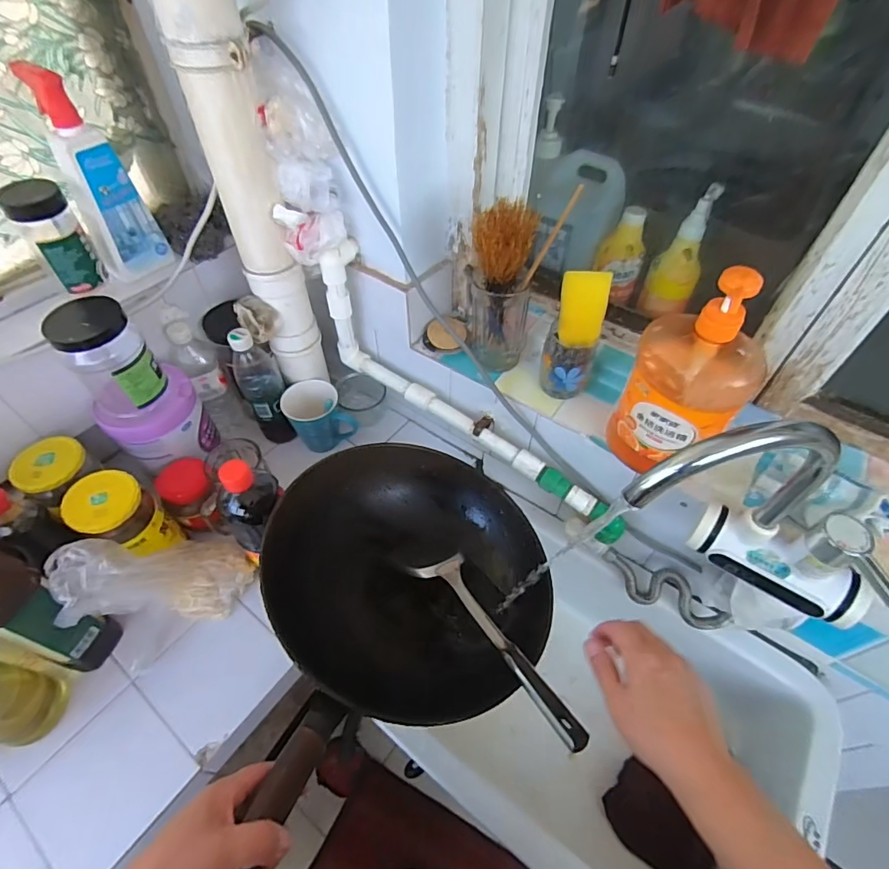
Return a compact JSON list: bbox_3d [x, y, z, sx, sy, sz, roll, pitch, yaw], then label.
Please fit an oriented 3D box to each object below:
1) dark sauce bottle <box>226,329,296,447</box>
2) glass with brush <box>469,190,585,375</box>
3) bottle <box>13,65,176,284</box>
[{"bbox_3d":[-0.292,-0.071,0.781,0.065,0.214,0.057,-21,54,-16],"label":"dark sauce bottle"},{"bbox_3d":[0.088,-0.175,0.617,0.106,0.239,0.096,11,52,9],"label":"glass with brush"},{"bbox_3d":[-0.443,-0.321,0.619,0.083,0.227,0.069,-35,59,-25],"label":"bottle"}]

